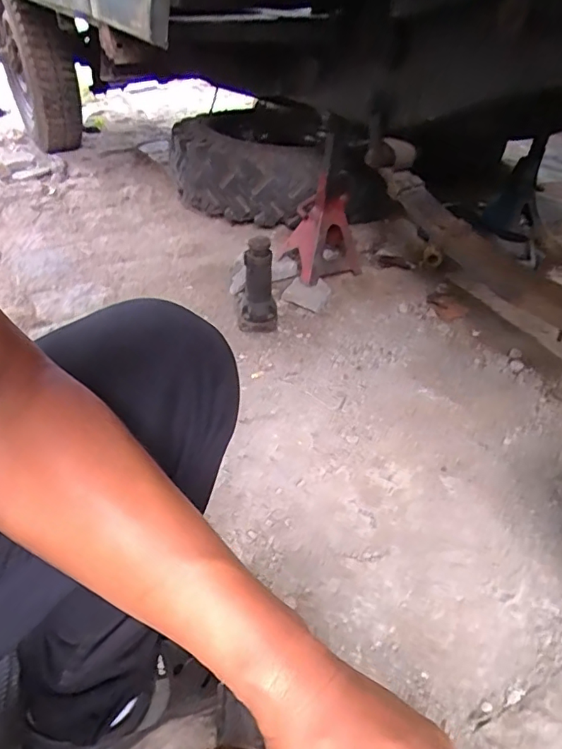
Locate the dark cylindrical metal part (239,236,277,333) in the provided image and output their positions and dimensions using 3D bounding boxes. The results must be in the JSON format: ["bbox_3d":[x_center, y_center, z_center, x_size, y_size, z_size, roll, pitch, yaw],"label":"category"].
[{"bbox_3d":[-0.052,-0.183,1.067,0.077,0.204,0.067,3,39,0],"label":"dark cylindrical metal part"}]

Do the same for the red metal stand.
[{"bbox_3d":[0.089,-0.369,1.199,0.152,0.319,0.136,25,43,25],"label":"red metal stand"}]

